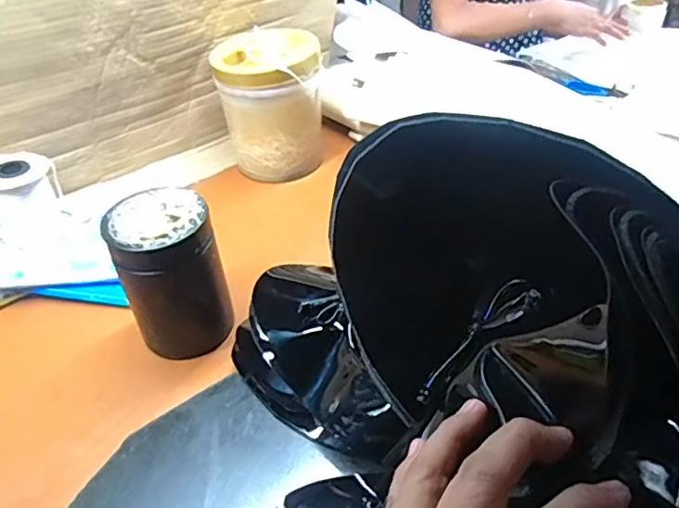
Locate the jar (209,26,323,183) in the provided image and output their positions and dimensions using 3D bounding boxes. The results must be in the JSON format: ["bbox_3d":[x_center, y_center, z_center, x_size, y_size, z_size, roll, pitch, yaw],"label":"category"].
[{"bbox_3d":[-0.092,-0.206,0.787,0.127,0.175,0.126,-3,40,2],"label":"jar"}]

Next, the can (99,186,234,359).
[{"bbox_3d":[-0.163,0.022,0.543,0.092,0.153,0.086,-3,40,2],"label":"can"}]

